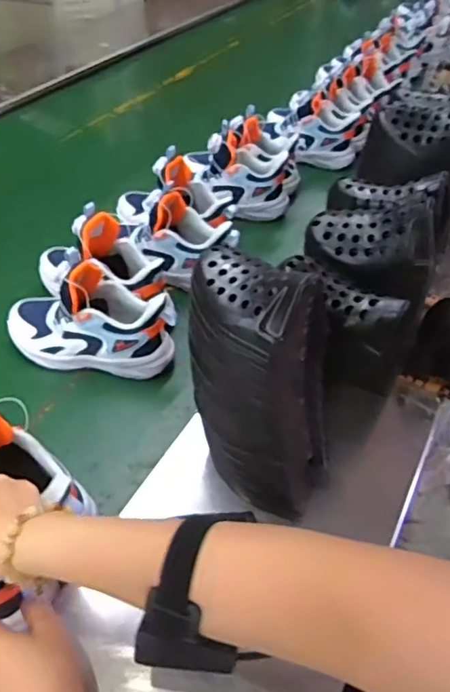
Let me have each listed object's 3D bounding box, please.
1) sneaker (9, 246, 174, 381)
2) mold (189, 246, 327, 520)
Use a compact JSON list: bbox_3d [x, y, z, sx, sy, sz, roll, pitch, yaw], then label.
[{"bbox_3d":[-0.165,-0.039,0.647,0.207,0.119,0.082,11,45,9],"label":"sneaker"},{"bbox_3d":[0.034,0.042,0.470,0.095,0.236,0.091,-17,24,-19],"label":"mold"}]

